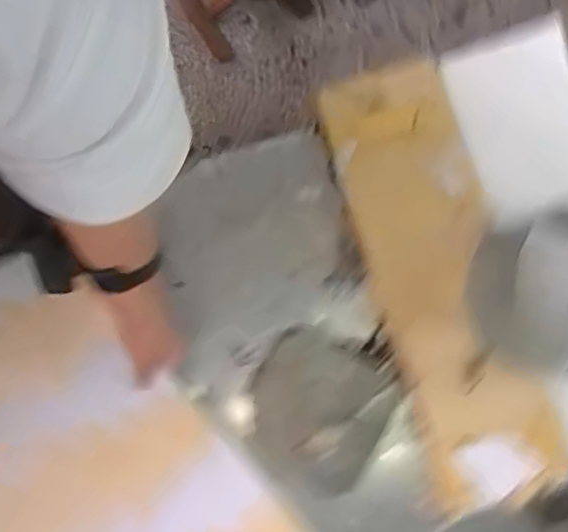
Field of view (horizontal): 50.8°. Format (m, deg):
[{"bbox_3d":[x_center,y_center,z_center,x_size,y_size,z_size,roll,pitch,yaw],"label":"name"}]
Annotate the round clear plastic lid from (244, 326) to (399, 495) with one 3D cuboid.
[{"bbox_3d":[0.034,0.154,0.638,0.142,0.016,0.151,1,84,-7],"label":"round clear plastic lid"}]

